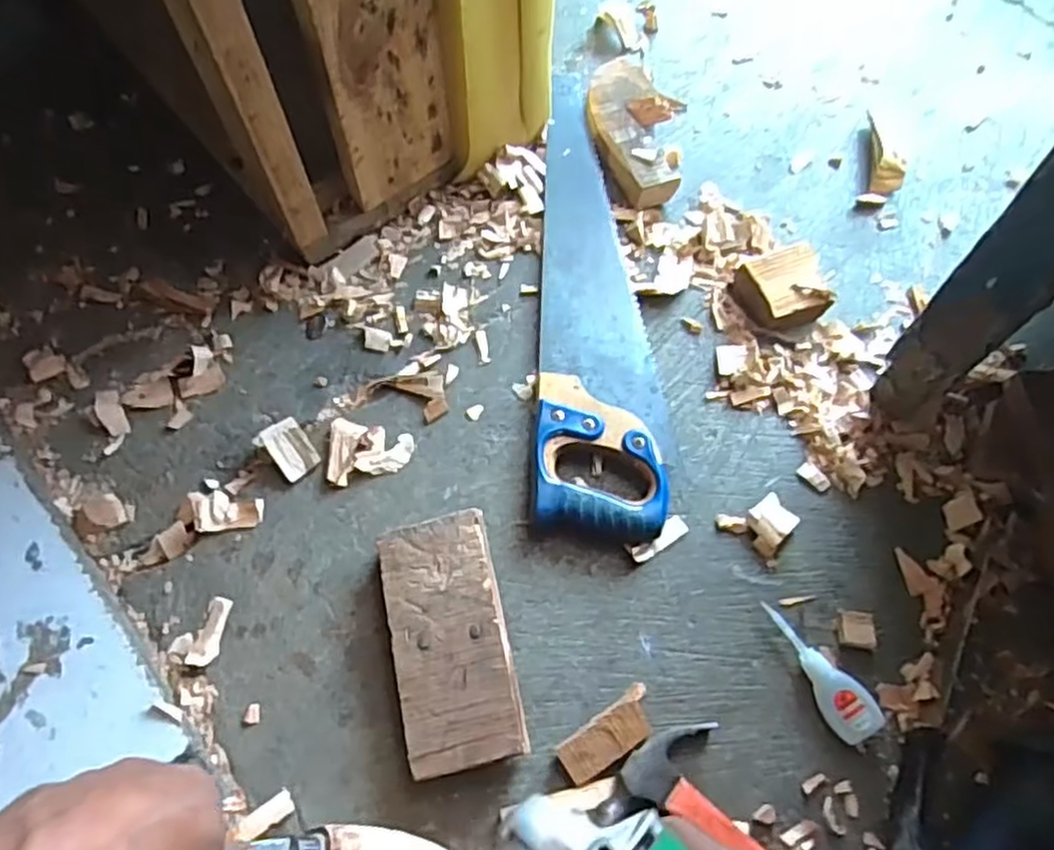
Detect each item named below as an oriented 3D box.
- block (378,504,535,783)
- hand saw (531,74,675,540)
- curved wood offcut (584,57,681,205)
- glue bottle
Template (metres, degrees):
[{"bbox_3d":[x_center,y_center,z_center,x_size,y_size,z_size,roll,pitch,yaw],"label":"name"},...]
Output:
[{"bbox_3d":[-0.055,0.156,0.539,0.081,0.040,0.170,-11,67,-5],"label":"block"},{"bbox_3d":[0.067,-0.127,0.667,0.110,0.029,0.463,3,67,1],"label":"hand saw"},{"bbox_3d":[0.101,-0.291,0.735,0.070,0.032,0.172,-7,67,-4],"label":"curved wood offcut"},{"bbox_3d":[0.208,0.178,0.538,0.033,0.020,0.106,-33,71,-14],"label":"glue bottle"}]

